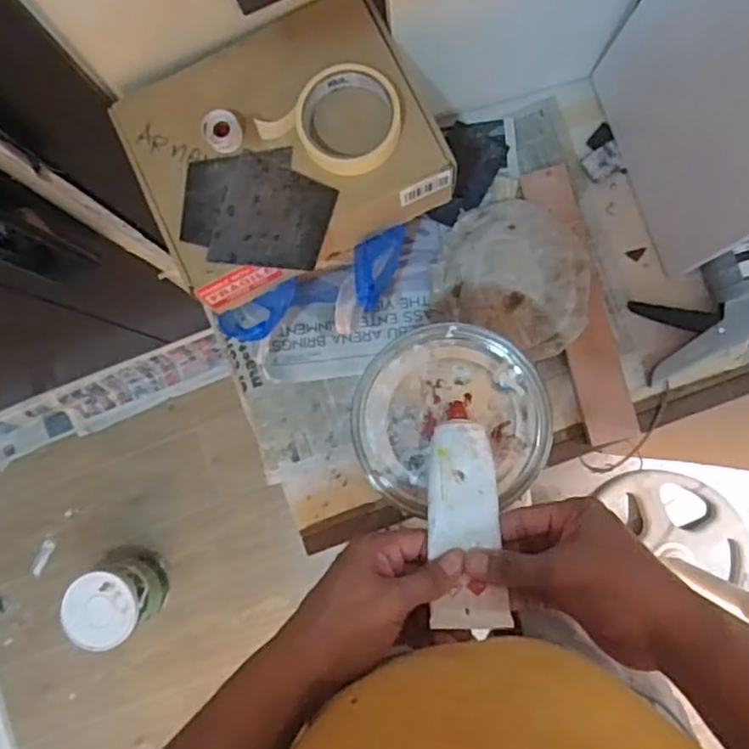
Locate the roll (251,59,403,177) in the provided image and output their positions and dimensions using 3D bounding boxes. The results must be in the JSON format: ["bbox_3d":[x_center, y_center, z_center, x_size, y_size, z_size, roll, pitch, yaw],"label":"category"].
[{"bbox_3d":[-0.032,-0.233,0.586,0.116,0.023,0.095,28,88,5],"label":"roll"}]

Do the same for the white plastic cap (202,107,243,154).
[{"bbox_3d":[-0.138,-0.223,0.593,0.033,0.019,0.034,0,86,4],"label":"white plastic cap"}]

